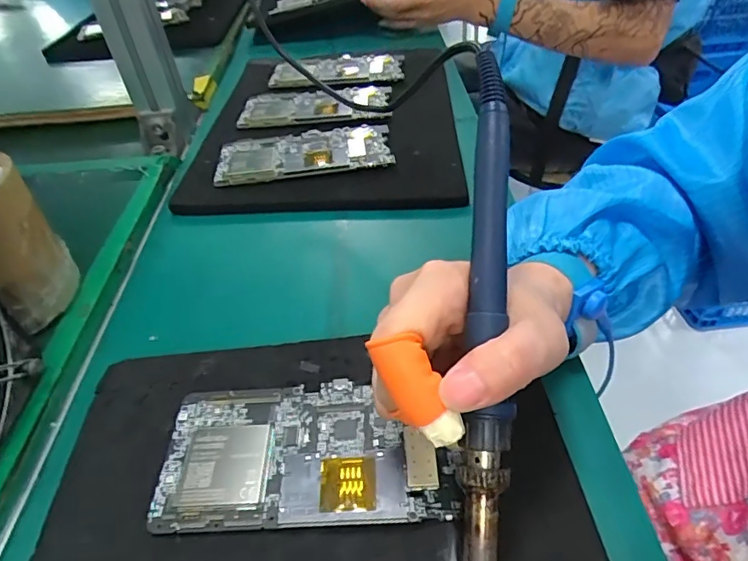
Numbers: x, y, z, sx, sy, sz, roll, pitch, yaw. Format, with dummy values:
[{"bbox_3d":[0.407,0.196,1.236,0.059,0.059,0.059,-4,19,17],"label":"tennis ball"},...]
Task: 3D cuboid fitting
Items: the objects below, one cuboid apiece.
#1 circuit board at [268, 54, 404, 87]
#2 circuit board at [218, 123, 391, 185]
[{"bbox_3d":[-0.046,-0.252,0.590,0.157,0.006,0.079,-2,44,3],"label":"circuit board"},{"bbox_3d":[-0.063,-0.117,0.454,0.153,0.009,0.072,-6,44,-1],"label":"circuit board"}]

